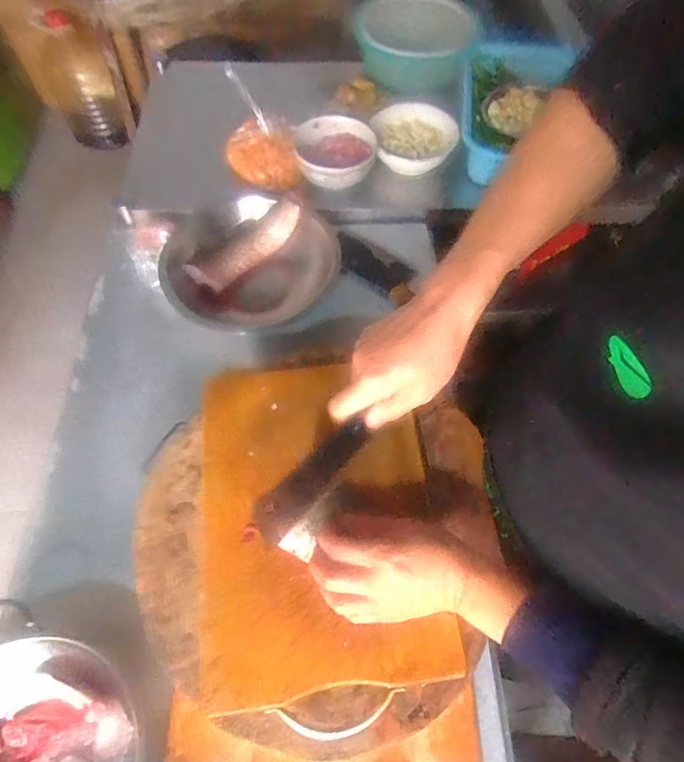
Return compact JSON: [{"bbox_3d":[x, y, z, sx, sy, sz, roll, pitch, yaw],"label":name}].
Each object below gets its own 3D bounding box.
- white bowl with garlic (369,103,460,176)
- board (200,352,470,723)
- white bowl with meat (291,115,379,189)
[{"bbox_3d":[0.139,-0.470,0.896,0.160,0.060,0.163,1,62,-1],"label":"white bowl with garlic"},{"bbox_3d":[-0.030,0.138,0.513,0.255,0.019,0.355,-6,63,-5],"label":"board"},{"bbox_3d":[-0.010,-0.430,0.859,0.157,0.055,0.143,1,62,-1],"label":"white bowl with meat"}]

